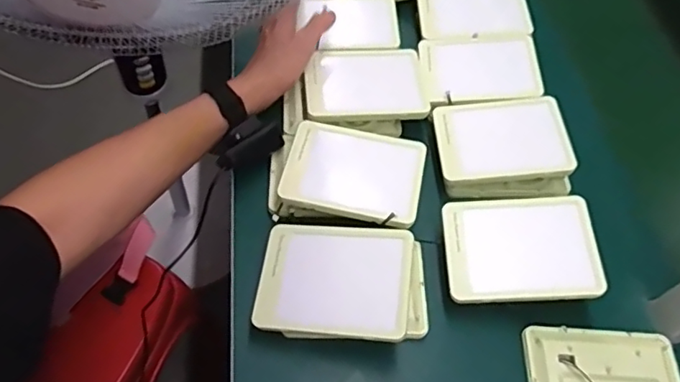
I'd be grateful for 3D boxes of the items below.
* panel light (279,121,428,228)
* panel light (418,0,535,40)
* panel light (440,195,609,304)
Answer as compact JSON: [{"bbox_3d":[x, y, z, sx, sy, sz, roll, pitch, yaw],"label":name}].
[{"bbox_3d":[0.015,-0.022,0.546,0.135,0.014,0.105,14,58,4],"label":"panel light"},{"bbox_3d":[0.171,-0.232,0.691,0.133,0.017,0.101,1,57,-4],"label":"panel light"},{"bbox_3d":[0.170,0.054,0.510,0.140,0.014,0.103,-3,59,7],"label":"panel light"}]

